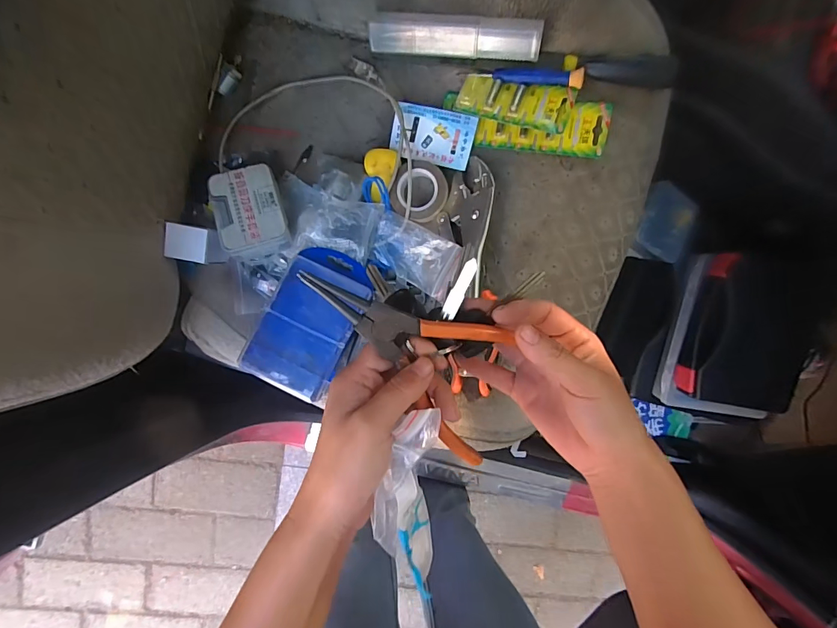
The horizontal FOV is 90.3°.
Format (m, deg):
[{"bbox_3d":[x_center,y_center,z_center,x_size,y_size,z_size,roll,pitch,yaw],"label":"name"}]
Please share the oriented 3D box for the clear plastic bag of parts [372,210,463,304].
[{"bbox_3d":[-0.004,-0.063,0.447,0.096,0.013,0.061,30,106,15],"label":"clear plastic bag of parts"}]

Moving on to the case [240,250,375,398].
[{"bbox_3d":[-0.111,0.004,0.433,0.099,0.019,0.150,24,78,15],"label":"case"}]

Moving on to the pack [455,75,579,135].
[{"bbox_3d":[0.096,-0.215,0.421,0.113,0.015,0.044,17,97,13],"label":"pack"}]

